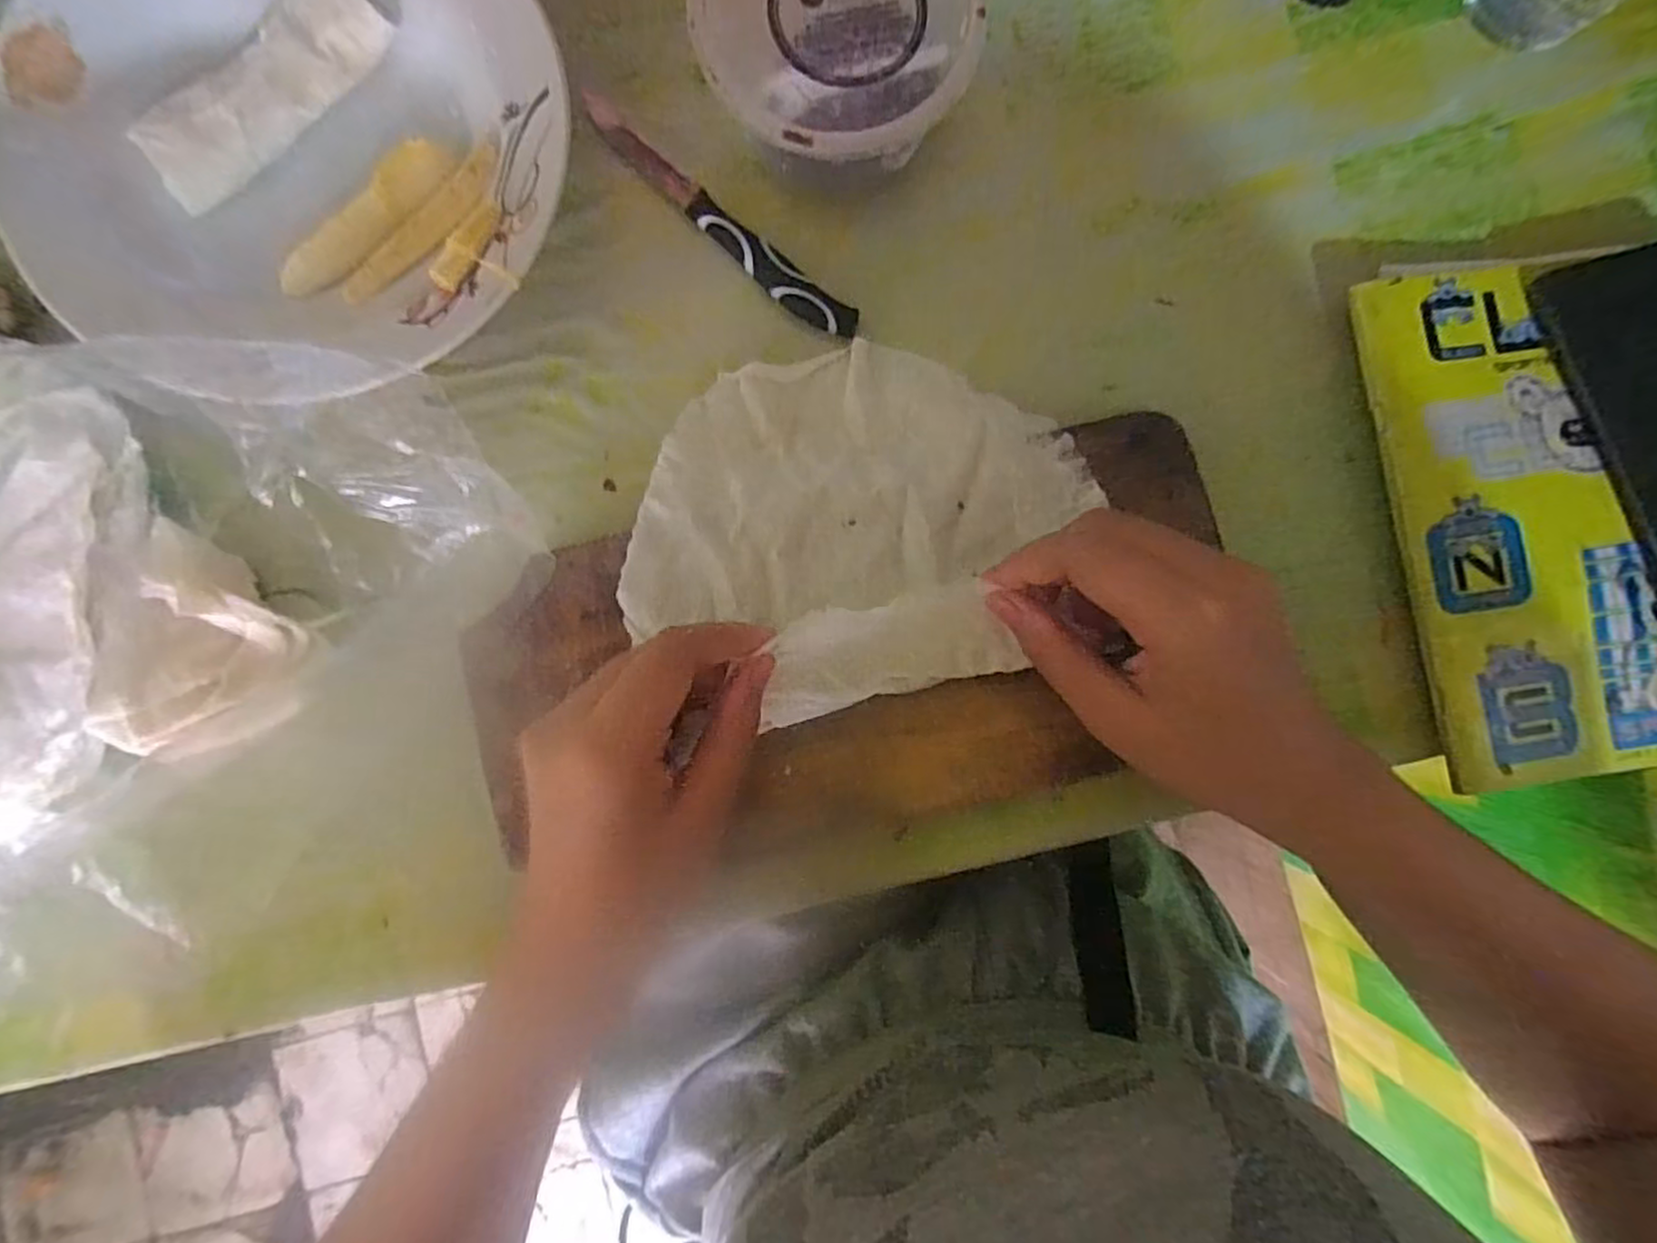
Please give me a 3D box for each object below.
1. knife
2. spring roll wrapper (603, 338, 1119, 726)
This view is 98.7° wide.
[{"bbox_3d":[-0.048,-0.170,0.301,0.148,0.008,0.016,40,86,2],"label":"knife"},{"bbox_3d":[0.010,-0.042,0.280,0.179,0.034,0.142,-13,86,-2],"label":"spring roll wrapper"}]

